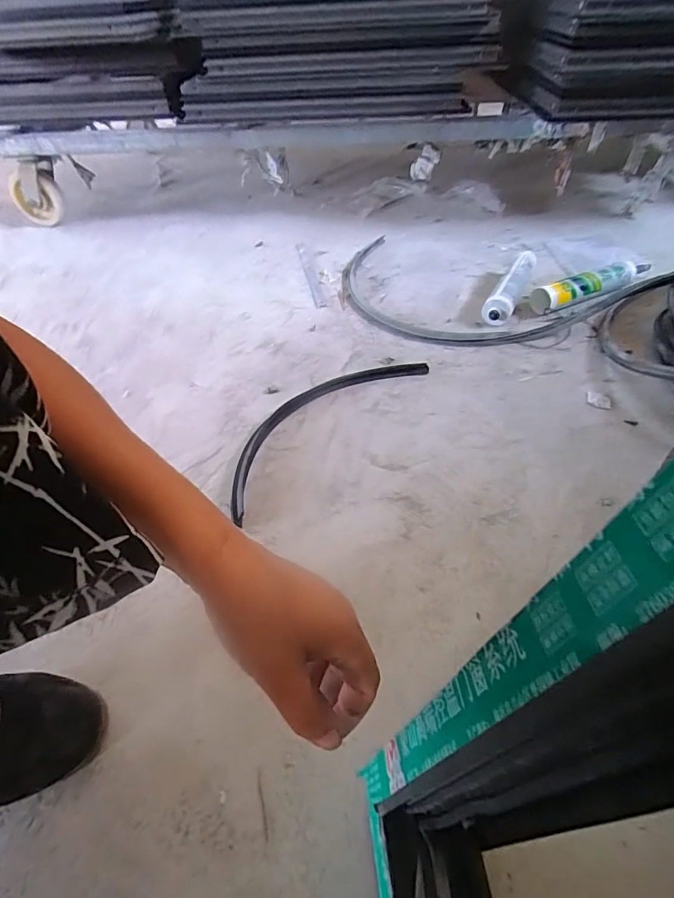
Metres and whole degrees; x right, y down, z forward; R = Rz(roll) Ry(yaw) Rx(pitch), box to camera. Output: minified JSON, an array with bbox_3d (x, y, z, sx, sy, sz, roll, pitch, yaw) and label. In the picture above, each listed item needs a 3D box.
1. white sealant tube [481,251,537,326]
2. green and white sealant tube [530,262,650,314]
[{"bbox_3d":[0.336,-0.313,0.861,0.049,0.056,0.248,21,50,22],"label":"white sealant tube"},{"bbox_3d":[0.486,-0.304,0.847,0.267,0.046,0.045,-18,47,-14],"label":"green and white sealant tube"}]

